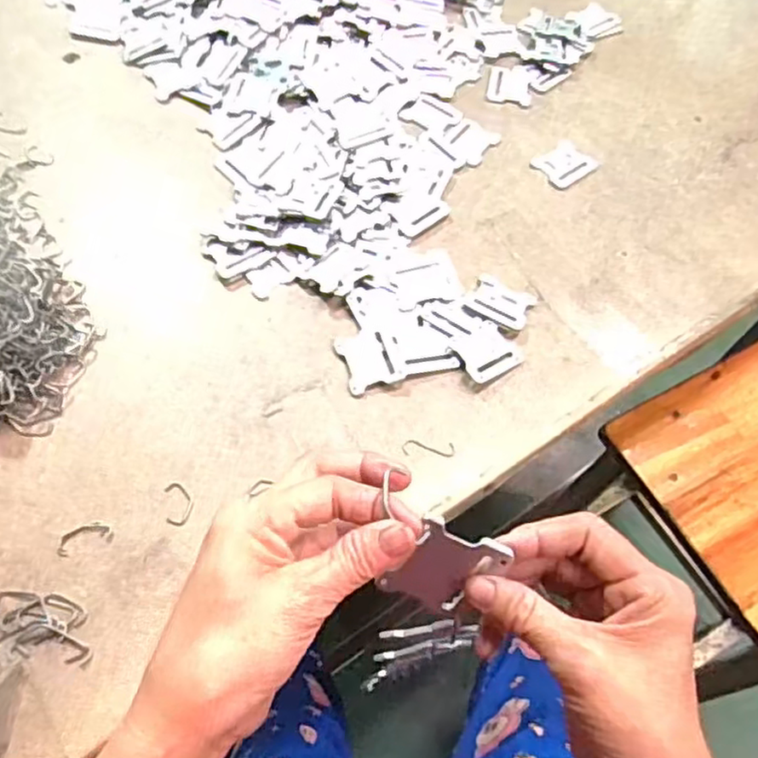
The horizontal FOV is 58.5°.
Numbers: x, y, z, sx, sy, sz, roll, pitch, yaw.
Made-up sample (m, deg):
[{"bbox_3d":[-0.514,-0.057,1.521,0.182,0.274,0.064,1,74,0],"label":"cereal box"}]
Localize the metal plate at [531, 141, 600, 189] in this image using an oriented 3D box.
[{"bbox_3d":[0.177,-0.205,0.643,0.051,0.006,0.045,-33,68,-20],"label":"metal plate"}]

